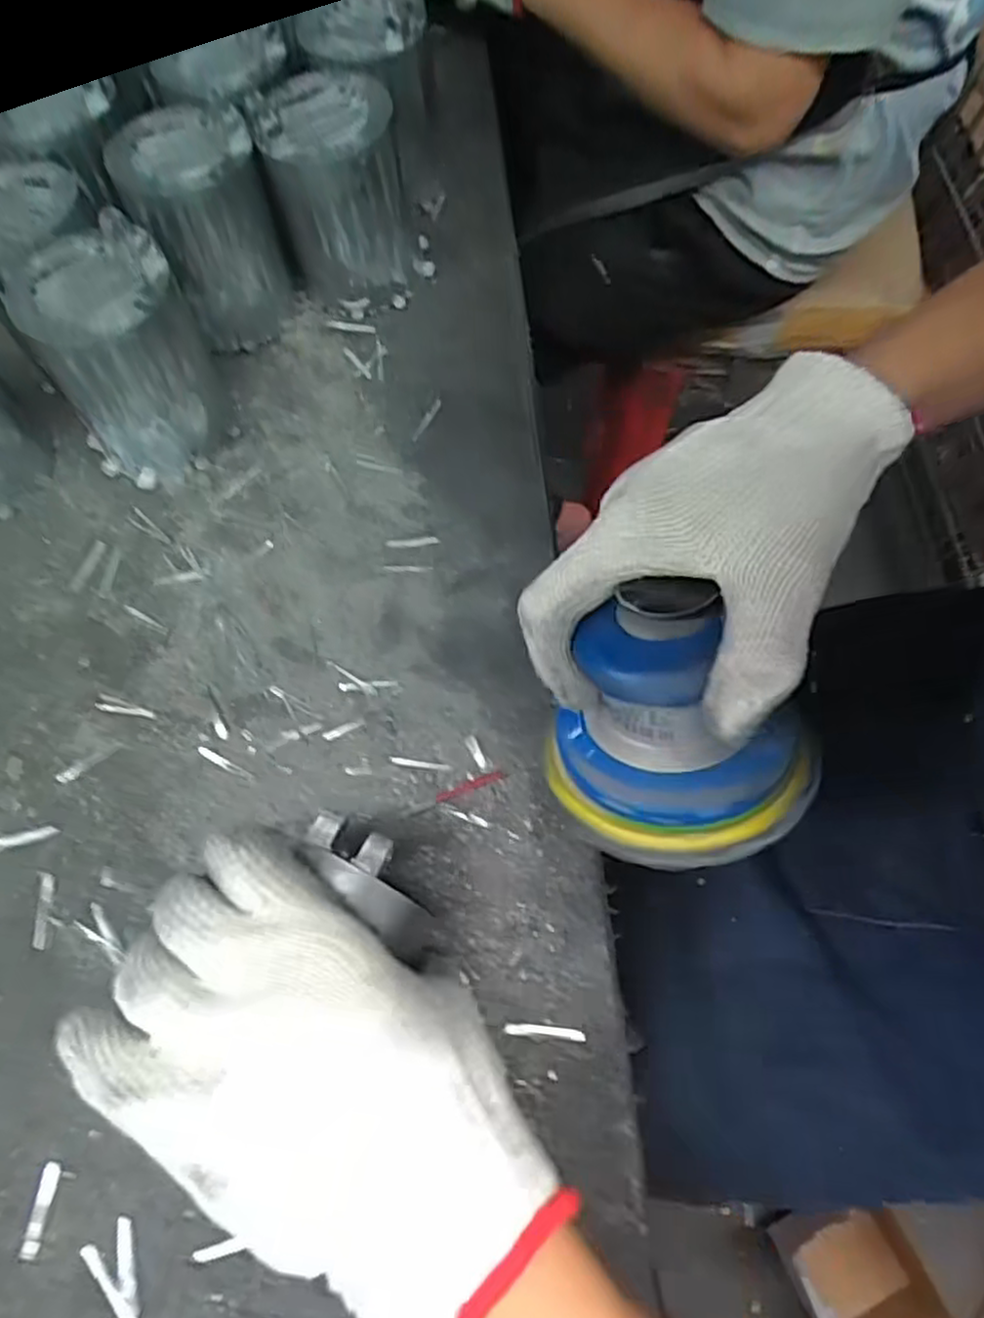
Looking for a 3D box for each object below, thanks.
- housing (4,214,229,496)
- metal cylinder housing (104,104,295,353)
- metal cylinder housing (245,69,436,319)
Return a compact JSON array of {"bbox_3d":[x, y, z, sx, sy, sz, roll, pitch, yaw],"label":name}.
[{"bbox_3d":[-0.221,-0.179,0.446,0.095,0.119,0.087,-31,68,-9],"label":"housing"},{"bbox_3d":[-0.183,-0.278,0.483,0.077,0.116,0.081,0,69,0],"label":"metal cylinder housing"},{"bbox_3d":[-0.097,-0.316,0.493,0.097,0.116,0.097,-12,67,-2],"label":"metal cylinder housing"}]

